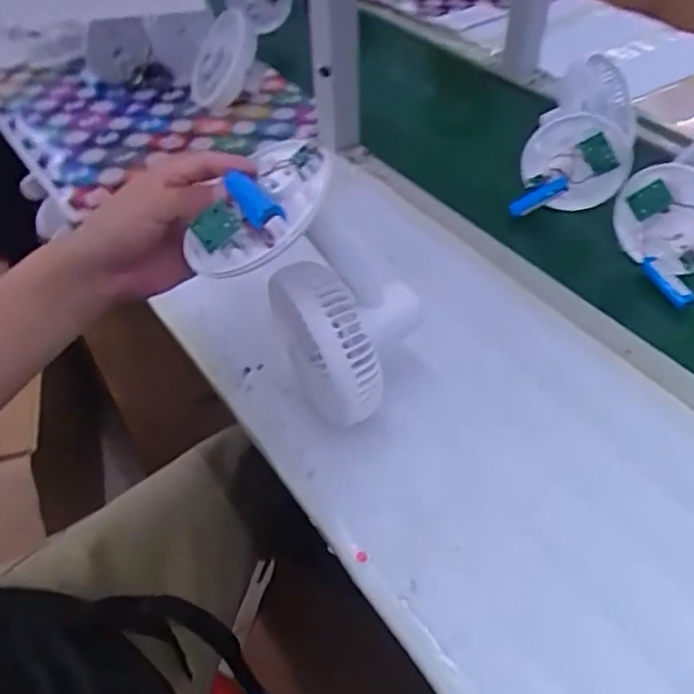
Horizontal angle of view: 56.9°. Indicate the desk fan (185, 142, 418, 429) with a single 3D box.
[{"bbox_3d":[-0.018,-0.038,0.471,0.109,0.201,0.110,-34,33,3],"label":"desk fan"}]

